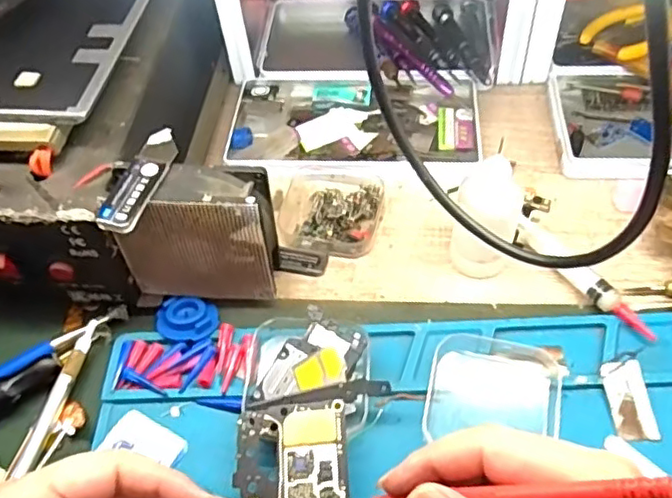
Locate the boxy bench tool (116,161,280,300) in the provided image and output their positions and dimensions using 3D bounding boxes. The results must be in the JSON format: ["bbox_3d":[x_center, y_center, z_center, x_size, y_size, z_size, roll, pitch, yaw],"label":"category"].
[{"bbox_3d":[-0.074,-0.006,0.337,0.078,0.084,0.028,0,52,5],"label":"boxy bench tool"}]

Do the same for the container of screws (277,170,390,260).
[{"bbox_3d":[-0.002,-0.030,0.396,0.065,0.018,0.064,4,52,8],"label":"container of screws"}]

